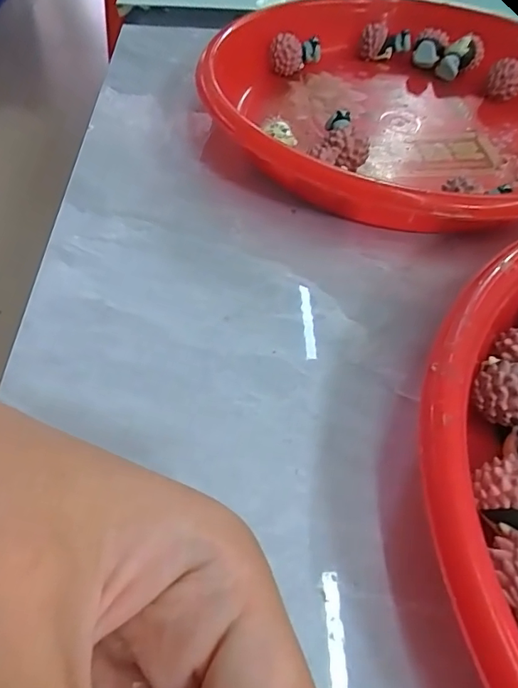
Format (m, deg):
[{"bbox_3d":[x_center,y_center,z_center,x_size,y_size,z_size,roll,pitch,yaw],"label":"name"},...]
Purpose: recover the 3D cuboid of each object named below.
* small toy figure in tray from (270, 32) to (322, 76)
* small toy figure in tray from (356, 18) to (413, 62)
[{"bbox_3d":[0.022,-0.166,0.287,0.031,0.019,0.014,-30,59,-24],"label":"small toy figure in tray"},{"bbox_3d":[0.074,-0.177,0.300,0.029,0.020,0.015,12,52,6],"label":"small toy figure in tray"}]

